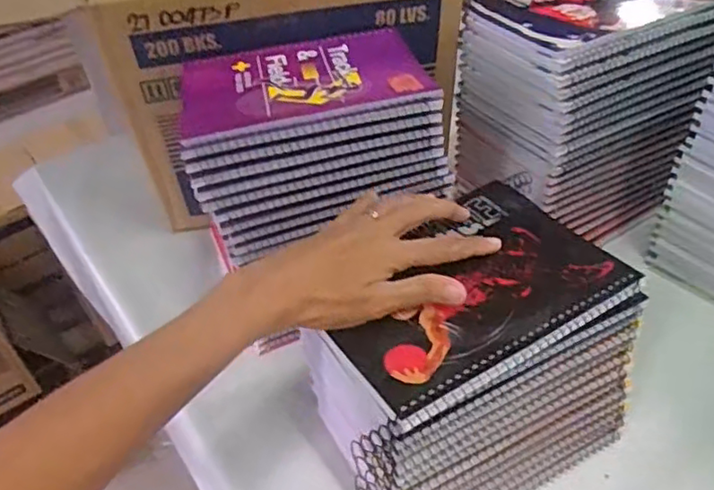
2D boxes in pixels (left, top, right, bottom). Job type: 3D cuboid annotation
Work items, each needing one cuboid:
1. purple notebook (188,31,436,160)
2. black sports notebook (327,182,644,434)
[{"bbox_3d":[-0.046,-0.132,0.513,0.190,0.013,0.143,-12,39,-6],"label":"purple notebook"},{"bbox_3d":[0.072,0.027,0.425,0.189,0.013,0.135,-25,42,-21],"label":"black sports notebook"}]

